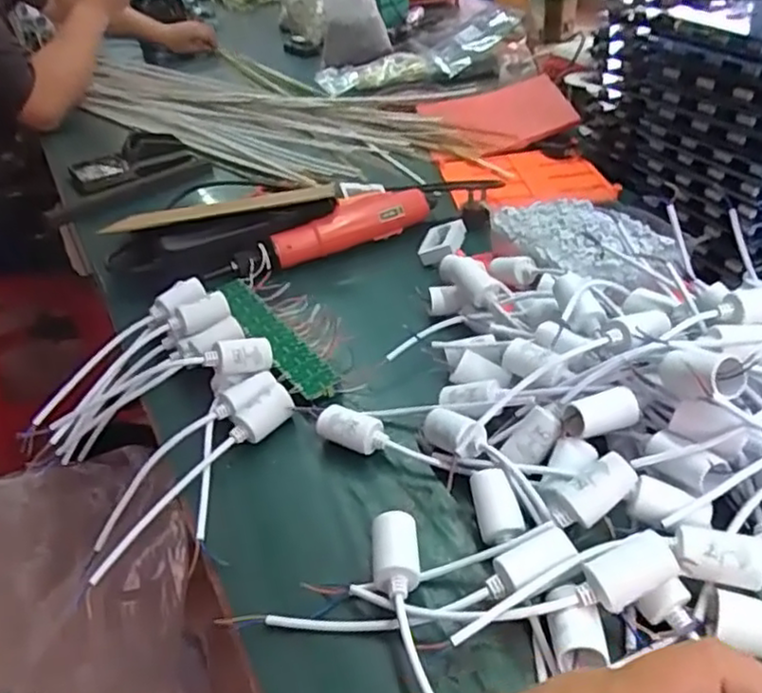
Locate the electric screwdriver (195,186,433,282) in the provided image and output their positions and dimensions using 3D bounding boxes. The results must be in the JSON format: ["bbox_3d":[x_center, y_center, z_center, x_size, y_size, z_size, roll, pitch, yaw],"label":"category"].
[{"bbox_3d":[-0.061,-0.130,0.773,0.282,0.045,0.051,-18,39,-16],"label":"electric screwdriver"}]

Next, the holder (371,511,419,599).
[{"bbox_3d":[0.009,0.132,0.422,0.028,0.027,0.055,-4,38,1],"label":"holder"}]

